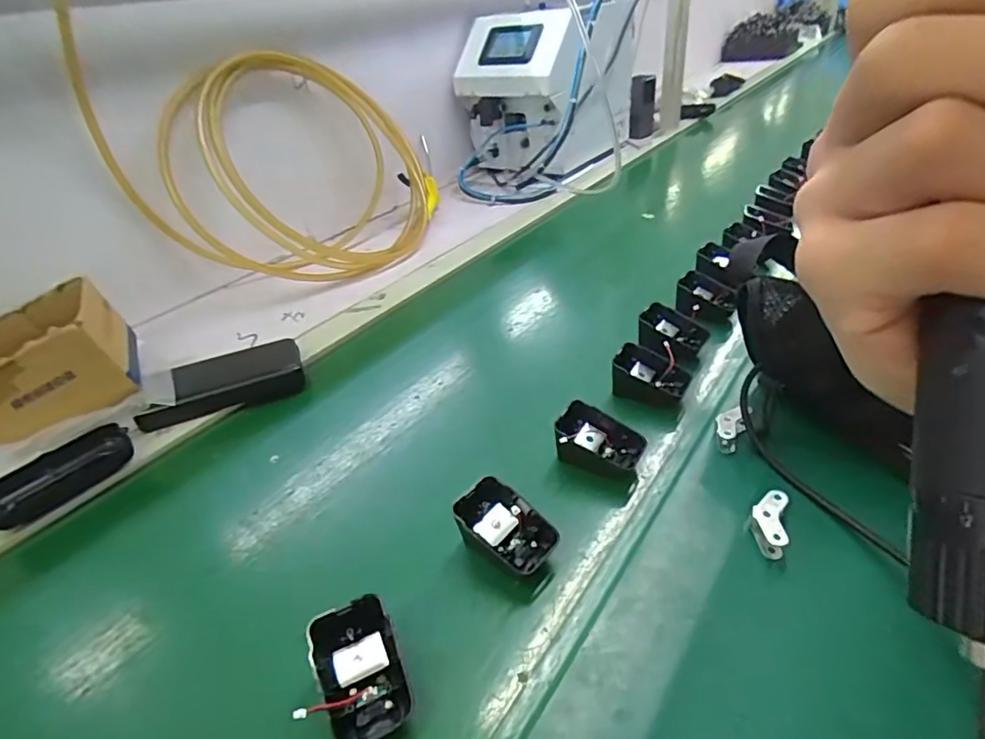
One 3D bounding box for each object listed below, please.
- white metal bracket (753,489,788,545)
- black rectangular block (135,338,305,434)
[{"bbox_3d":[0.188,0.103,0.368,0.020,0.019,0.048,11,40,21],"label":"white metal bracket"},{"bbox_3d":[-0.274,0.012,0.553,0.150,0.025,0.071,-20,39,-16],"label":"black rectangular block"}]

